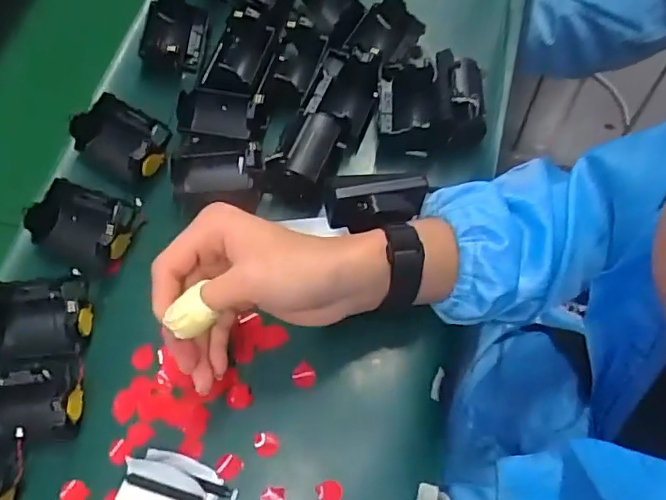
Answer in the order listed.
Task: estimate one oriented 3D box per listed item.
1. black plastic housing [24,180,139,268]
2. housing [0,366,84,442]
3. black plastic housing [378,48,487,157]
[{"bbox_3d":[-0.194,-0.022,0.441,0.071,0.033,0.053,11,66,9],"label":"black plastic housing"},{"bbox_3d":[-0.212,0.107,0.390,0.075,0.038,0.053,-7,65,0],"label":"housing"},{"bbox_3d":[0.083,-0.123,0.478,0.087,0.045,0.078,3,65,5],"label":"black plastic housing"}]

